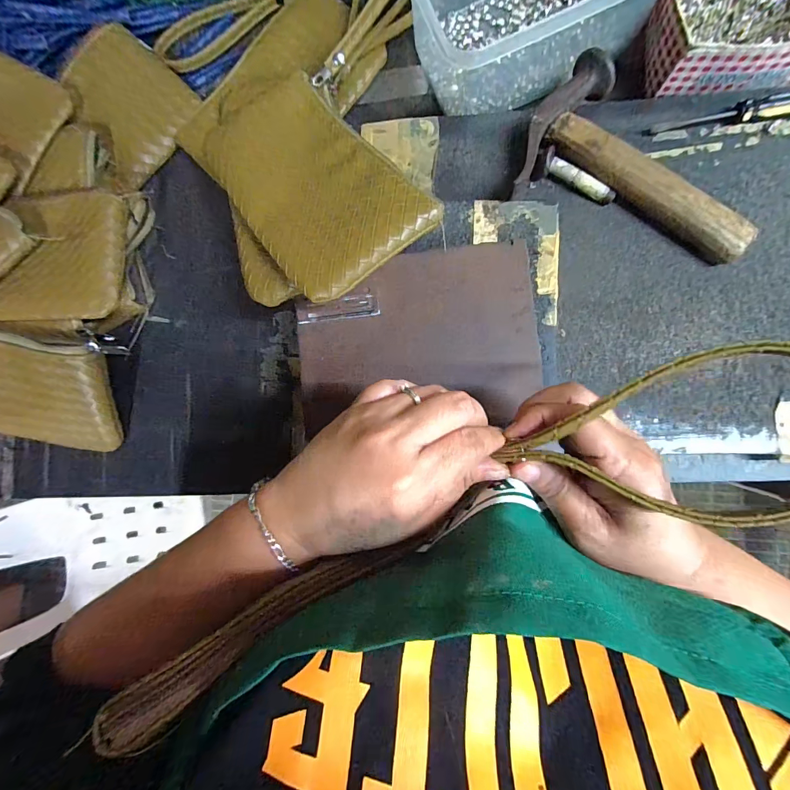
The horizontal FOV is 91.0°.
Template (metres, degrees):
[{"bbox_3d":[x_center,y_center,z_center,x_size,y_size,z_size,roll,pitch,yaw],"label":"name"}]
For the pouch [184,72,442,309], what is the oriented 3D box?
[{"bbox_3d":[-0.077,-0.174,0.299,0.109,0.020,0.230,-41,69,4],"label":"pouch"}]

